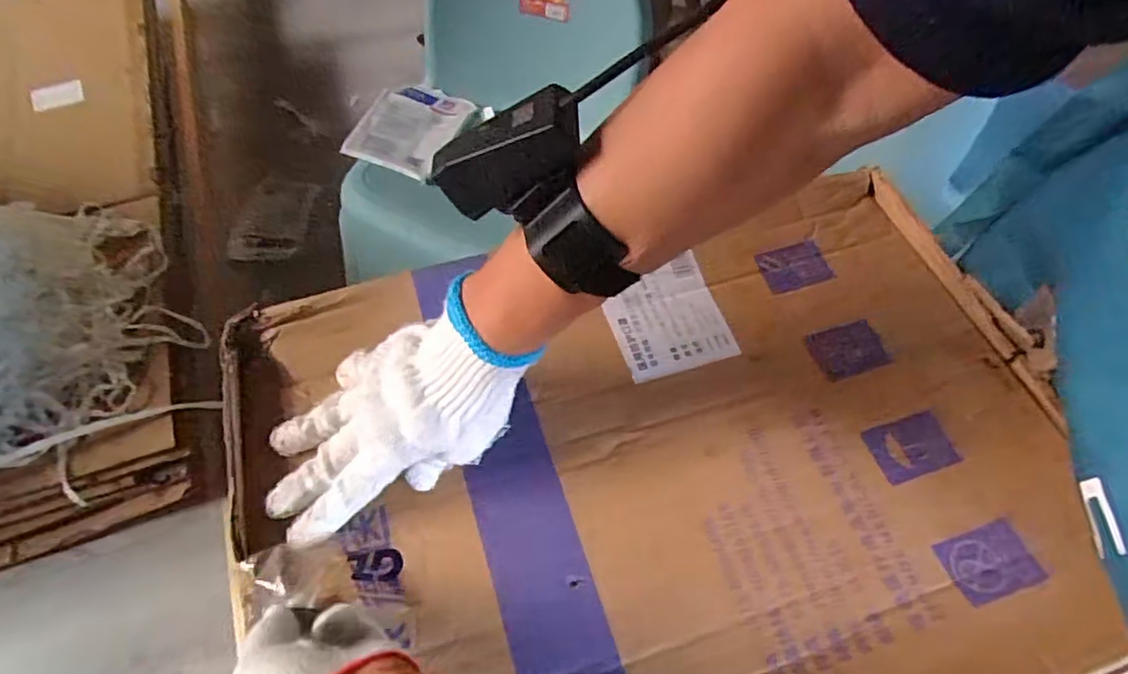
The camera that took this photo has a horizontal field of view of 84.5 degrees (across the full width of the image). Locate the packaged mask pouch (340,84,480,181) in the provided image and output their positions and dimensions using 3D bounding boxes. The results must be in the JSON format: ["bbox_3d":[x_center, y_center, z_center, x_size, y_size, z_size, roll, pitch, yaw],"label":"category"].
[{"bbox_3d":[-0.214,-0.291,0.862,0.121,0.017,0.171,26,59,-1],"label":"packaged mask pouch"}]

